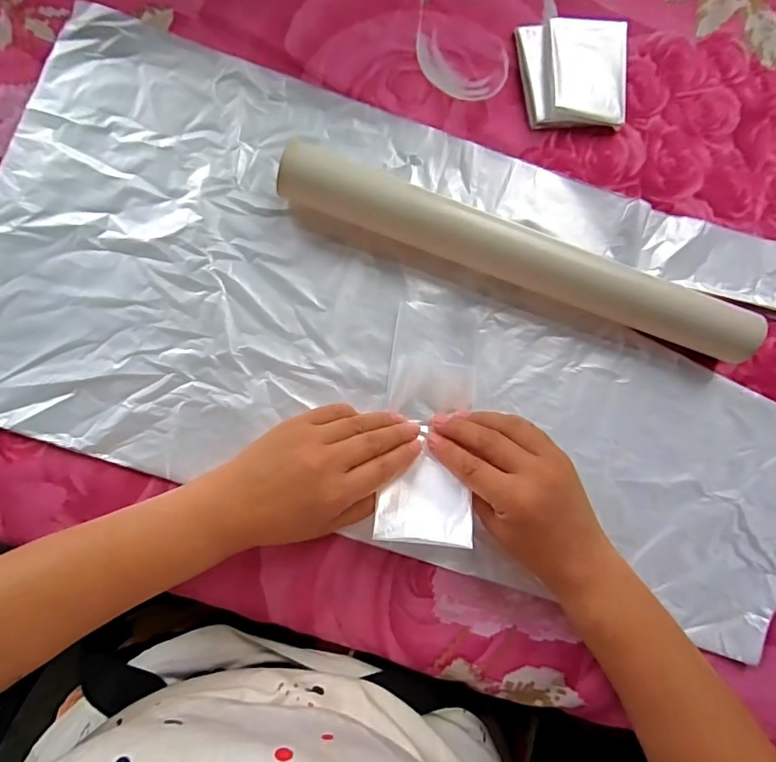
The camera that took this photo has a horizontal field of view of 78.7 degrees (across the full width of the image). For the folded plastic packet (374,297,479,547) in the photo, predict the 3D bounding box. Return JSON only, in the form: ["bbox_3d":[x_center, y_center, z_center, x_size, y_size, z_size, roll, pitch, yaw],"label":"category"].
[{"bbox_3d":[0.030,0.026,0.331,0.061,0.025,0.166,7,70,-4],"label":"folded plastic packet"}]

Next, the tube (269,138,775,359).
[{"bbox_3d":[0.107,-0.089,0.342,0.373,0.035,0.036,18,84,-3],"label":"tube"}]

